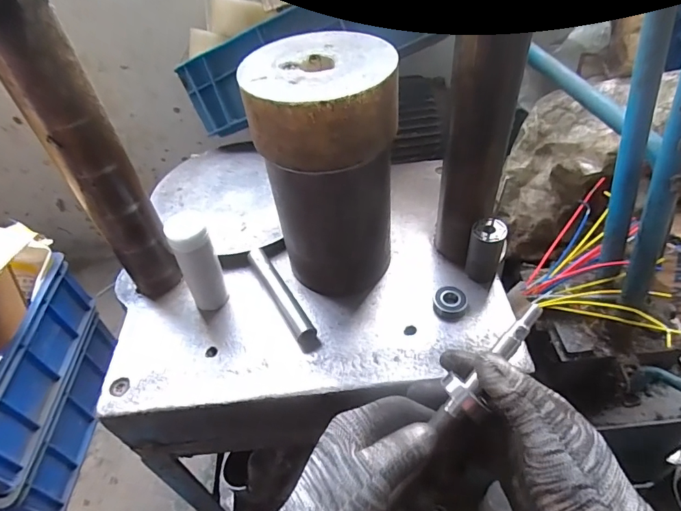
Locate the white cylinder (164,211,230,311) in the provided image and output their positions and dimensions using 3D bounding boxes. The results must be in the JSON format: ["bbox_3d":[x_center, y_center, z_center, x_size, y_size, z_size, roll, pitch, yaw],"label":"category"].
[{"bbox_3d":[-0.161,0.012,0.513,0.046,0.127,0.039,-18,48,-11],"label":"white cylinder"}]

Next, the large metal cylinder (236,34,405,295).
[{"bbox_3d":[-0.010,-0.086,0.497,0.137,0.254,0.142,3,47,9],"label":"large metal cylinder"}]

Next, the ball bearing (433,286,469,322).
[{"bbox_3d":[0.128,0.053,0.515,0.038,0.015,0.041,-3,47,3],"label":"ball bearing"}]

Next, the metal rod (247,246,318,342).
[{"bbox_3d":[-0.074,0.046,0.539,0.022,0.027,0.147,-26,49,-17],"label":"metal rod"}]

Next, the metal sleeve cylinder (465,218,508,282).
[{"bbox_3d":[0.169,-0.005,0.523,0.036,0.077,0.031,10,49,15],"label":"metal sleeve cylinder"}]

